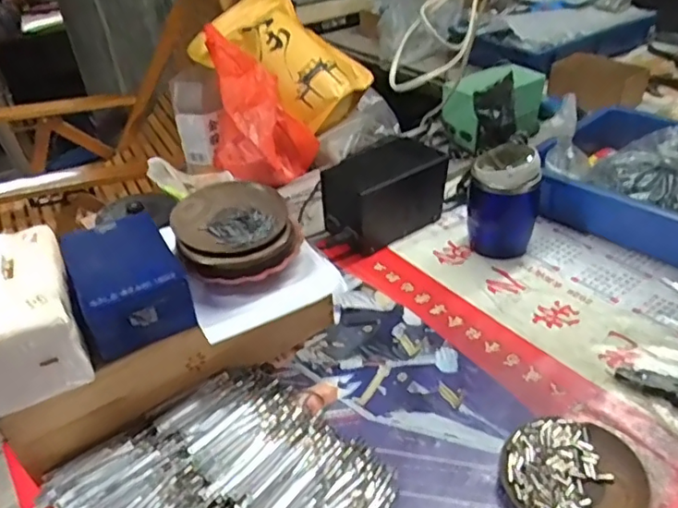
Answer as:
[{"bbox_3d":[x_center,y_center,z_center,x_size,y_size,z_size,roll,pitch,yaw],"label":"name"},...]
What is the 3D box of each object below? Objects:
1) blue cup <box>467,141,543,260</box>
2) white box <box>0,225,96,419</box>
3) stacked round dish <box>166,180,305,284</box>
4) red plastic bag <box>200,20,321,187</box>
[{"bbox_3d":[0.219,-0.068,0.767,0.087,0.139,0.099,6,37,15],"label":"blue cup"},{"bbox_3d":[-0.286,0.052,0.510,0.096,0.088,0.148,-19,38,-18],"label":"white box"},{"bbox_3d":[-0.107,-0.027,0.607,0.128,0.046,0.132,-18,38,-17],"label":"stacked round dish"},{"bbox_3d":[-0.124,-0.228,0.934,0.165,0.208,0.179,-9,36,-5],"label":"red plastic bag"}]

